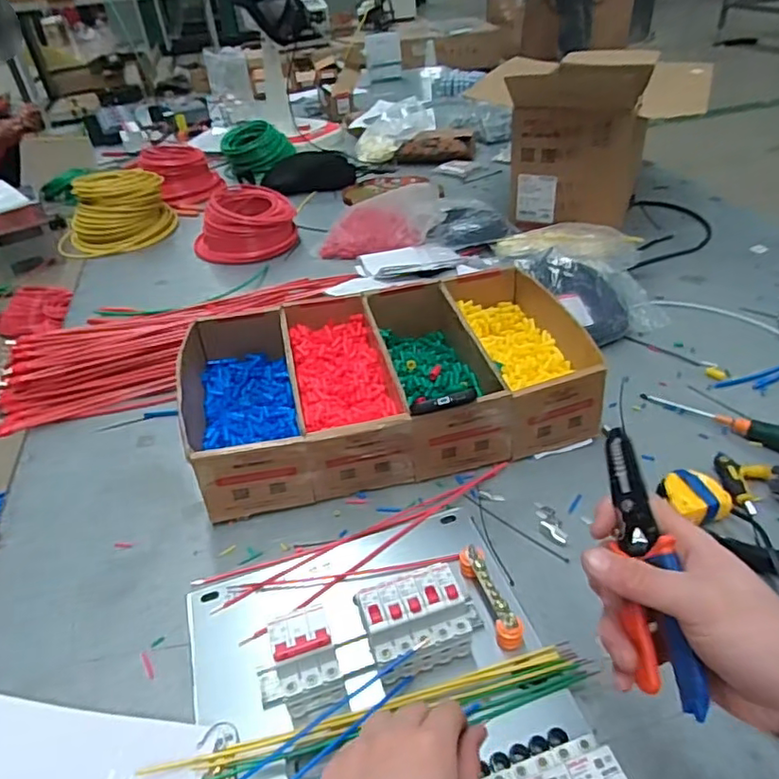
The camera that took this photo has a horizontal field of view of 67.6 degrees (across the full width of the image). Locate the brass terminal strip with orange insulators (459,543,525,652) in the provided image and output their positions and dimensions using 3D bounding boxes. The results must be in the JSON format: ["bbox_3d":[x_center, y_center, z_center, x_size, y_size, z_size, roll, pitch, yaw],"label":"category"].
[{"bbox_3d":[0.103,0.204,0.578,0.027,0.043,0.100,-16,40,-13],"label":"brass terminal strip with orange insulators"}]

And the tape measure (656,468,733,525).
[{"bbox_3d":[0.347,0.125,0.669,0.072,0.040,0.067,-18,39,-15],"label":"tape measure"}]

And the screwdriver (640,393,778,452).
[{"bbox_3d":[0.460,0.043,0.781,0.226,0.026,0.039,25,48,31],"label":"screwdriver"}]

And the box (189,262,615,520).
[{"bbox_3d":[-0.004,-0.017,0.820,0.531,0.113,0.322,-13,40,-10],"label":"box"}]

